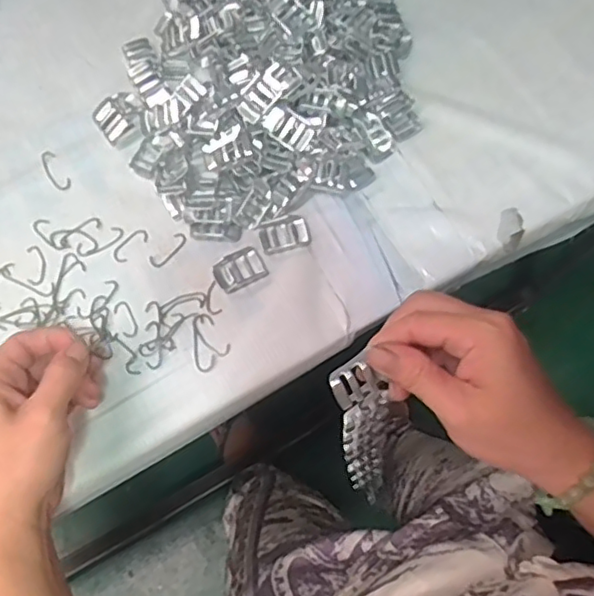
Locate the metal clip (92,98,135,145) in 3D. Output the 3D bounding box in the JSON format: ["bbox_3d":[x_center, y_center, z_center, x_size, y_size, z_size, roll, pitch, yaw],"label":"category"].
[{"bbox_3d":[-0.150,-0.144,0.495,0.024,0.014,0.035,-36,76,-11],"label":"metal clip"}]

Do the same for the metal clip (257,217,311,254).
[{"bbox_3d":[-0.010,-0.049,0.474,0.038,0.004,0.023,-12,72,-5],"label":"metal clip"}]

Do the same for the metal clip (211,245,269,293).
[{"bbox_3d":[-0.044,-0.023,0.467,0.038,0.006,0.028,-26,74,-9],"label":"metal clip"}]

